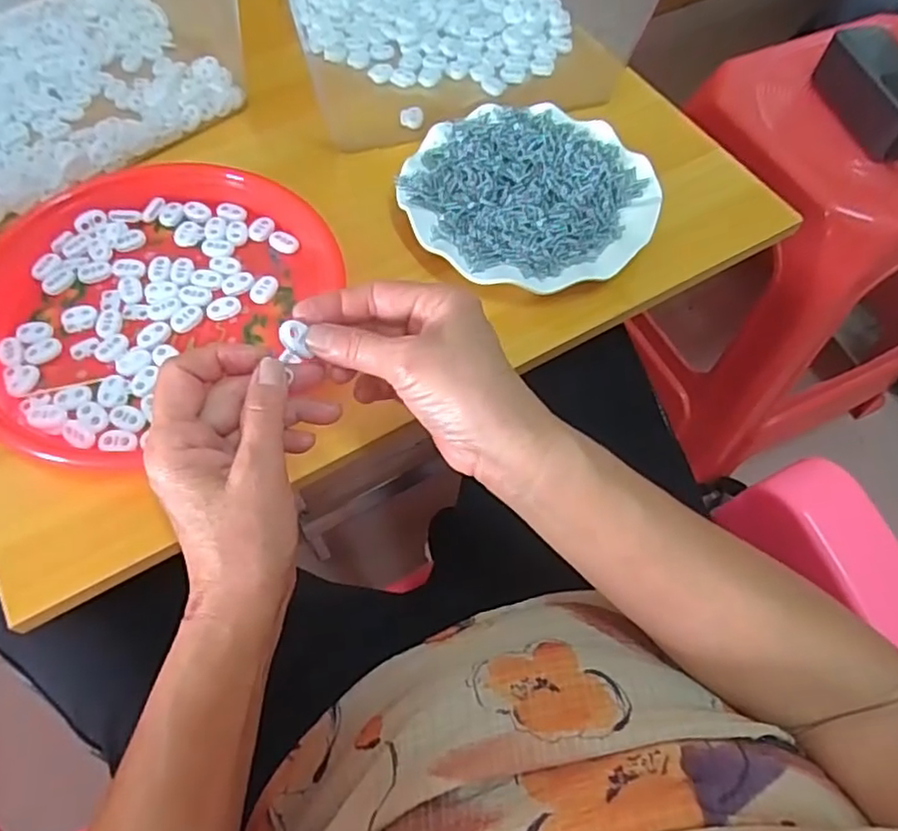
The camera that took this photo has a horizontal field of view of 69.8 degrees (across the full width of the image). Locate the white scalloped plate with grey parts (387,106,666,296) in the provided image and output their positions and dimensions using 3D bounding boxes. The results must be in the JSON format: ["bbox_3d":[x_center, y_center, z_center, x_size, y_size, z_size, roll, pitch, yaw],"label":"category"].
[{"bbox_3d":[0.060,-0.163,0.479,0.174,0.024,0.173,1,62,-1],"label":"white scalloped plate with grey parts"}]

